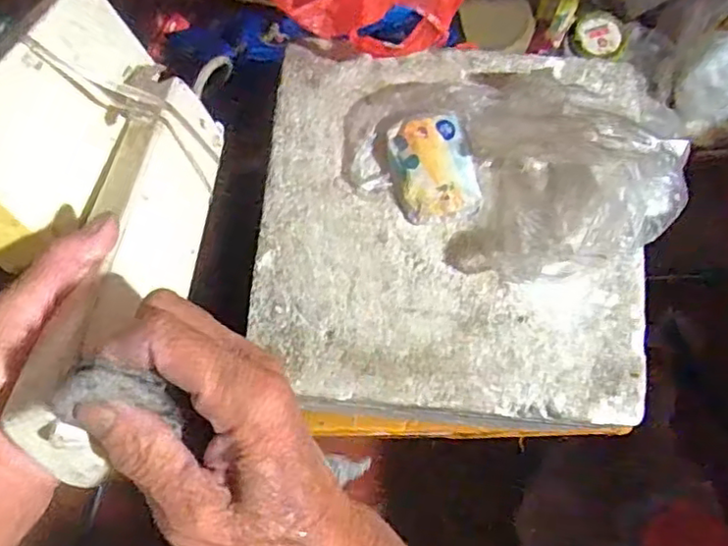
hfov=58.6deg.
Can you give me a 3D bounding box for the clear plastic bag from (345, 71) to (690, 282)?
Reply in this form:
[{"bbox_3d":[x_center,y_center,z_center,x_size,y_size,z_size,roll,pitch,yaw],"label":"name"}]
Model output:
[{"bbox_3d":[0.100,-0.083,0.456,0.221,0.074,0.167,3,76,1],"label":"clear plastic bag"}]

